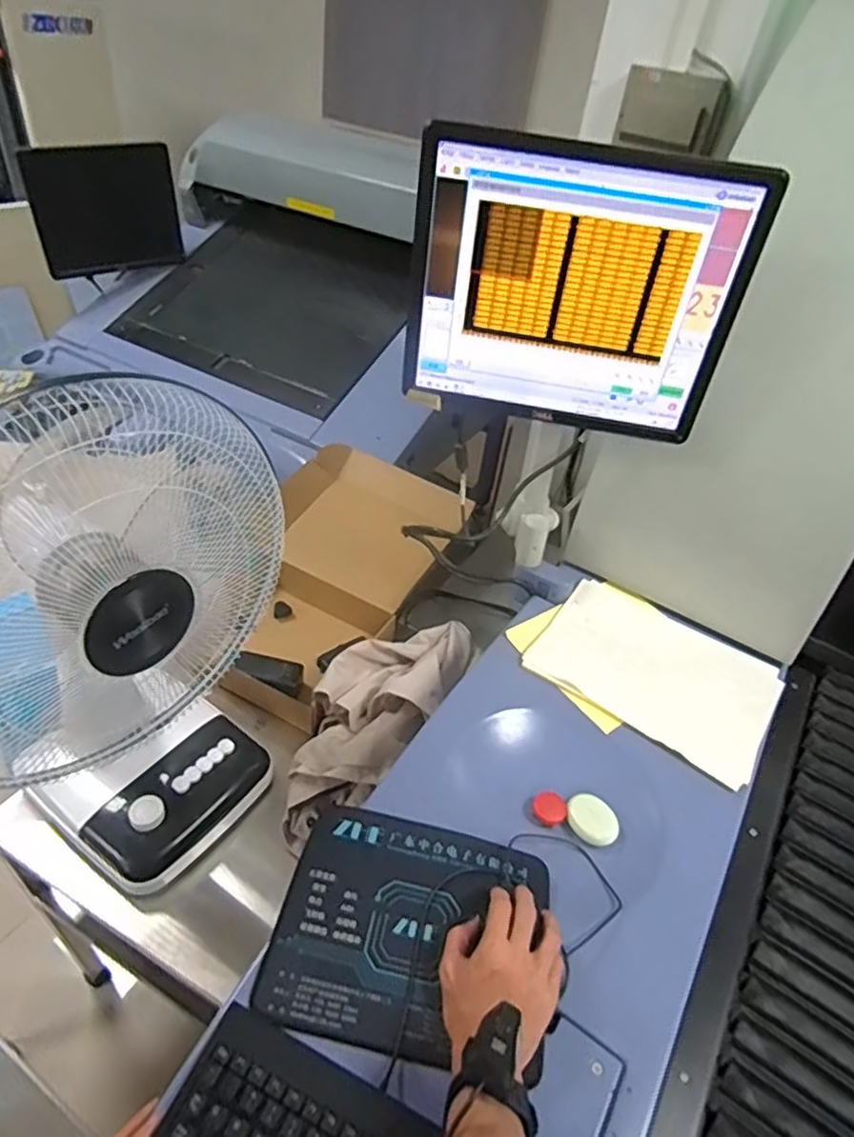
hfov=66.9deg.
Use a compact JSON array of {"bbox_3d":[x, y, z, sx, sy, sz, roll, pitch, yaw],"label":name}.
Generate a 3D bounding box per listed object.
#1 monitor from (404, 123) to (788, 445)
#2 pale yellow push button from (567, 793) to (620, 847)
[{"bbox_3d":[0.164,-0.312,0.750,0.372,0.288,0.045,13,40,5],"label":"monitor"},{"bbox_3d":[0.191,0.290,0.745,0.049,0.010,0.061,-22,49,-31],"label":"pale yellow push button"}]

